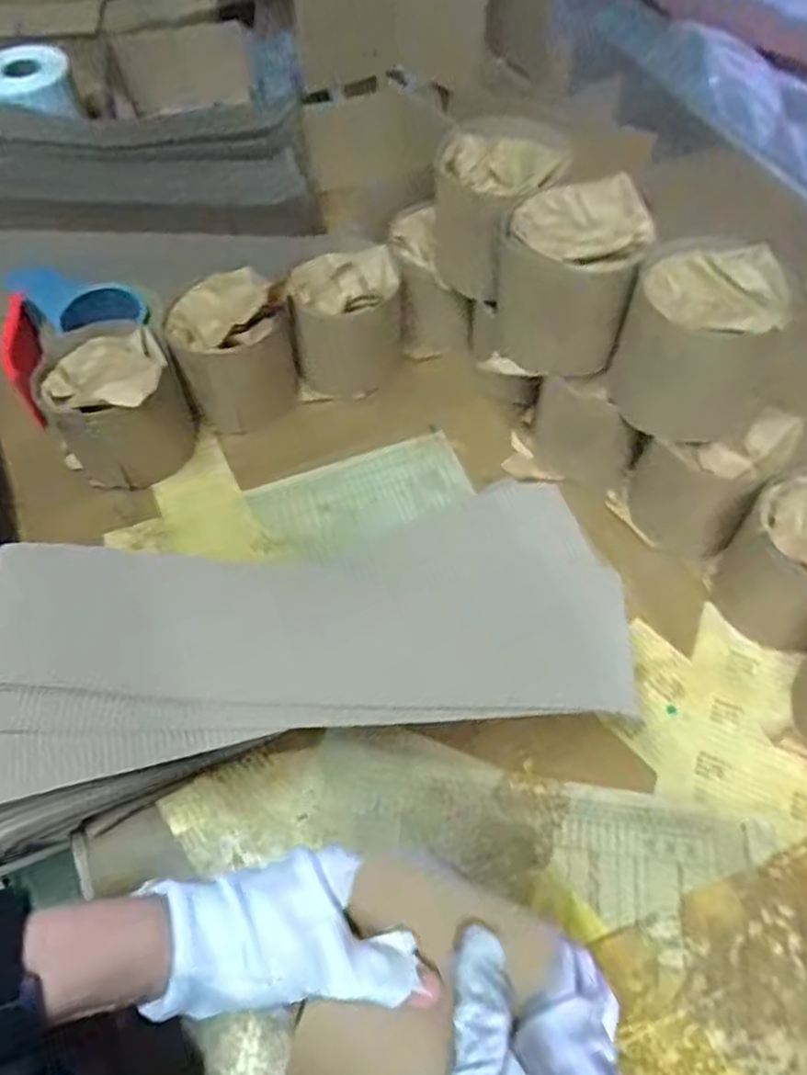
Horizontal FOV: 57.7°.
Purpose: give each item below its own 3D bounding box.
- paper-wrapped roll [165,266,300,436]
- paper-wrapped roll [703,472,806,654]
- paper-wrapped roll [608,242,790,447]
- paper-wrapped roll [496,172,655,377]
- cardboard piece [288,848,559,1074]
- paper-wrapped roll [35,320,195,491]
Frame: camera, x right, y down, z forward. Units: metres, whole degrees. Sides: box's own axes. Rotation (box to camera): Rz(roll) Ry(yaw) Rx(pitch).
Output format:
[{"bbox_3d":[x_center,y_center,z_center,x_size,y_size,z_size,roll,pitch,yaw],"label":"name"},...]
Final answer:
[{"bbox_3d":[-0.145,-0.154,0.620,0.089,0.106,0.086,-1,58,1],"label":"paper-wrapped roll"},{"bbox_3d":[0.279,0.013,0.501,0.088,0.104,0.088,-1,58,1],"label":"paper-wrapped roll"},{"bbox_3d":[0.198,-0.134,0.497,0.095,0.102,0.089,-1,58,1],"label":"paper-wrapped roll"},{"bbox_3d":[0.115,-0.189,0.533,0.088,0.121,0.087,-1,58,1],"label":"paper-wrapped roll"},{"bbox_3d":[0.005,0.215,0.338,0.089,0.011,0.114,27,77,14],"label":"cardboard piece"},{"bbox_3d":[-0.233,-0.107,0.598,0.101,0.101,0.100,-1,58,1],"label":"paper-wrapped roll"}]

